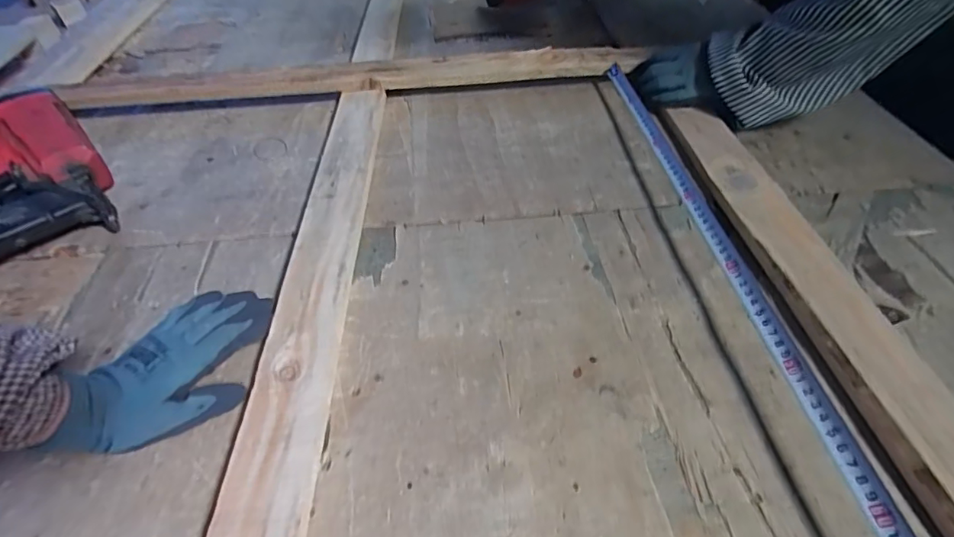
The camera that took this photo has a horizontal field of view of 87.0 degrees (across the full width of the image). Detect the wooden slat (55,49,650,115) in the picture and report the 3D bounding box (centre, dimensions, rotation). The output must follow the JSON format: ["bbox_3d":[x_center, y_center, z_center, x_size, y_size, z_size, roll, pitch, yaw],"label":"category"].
[{"bbox_3d":[-0.168,-0.268,0.722,0.782,0.043,0.052,-5,47,-1],"label":"wooden slat"}]

